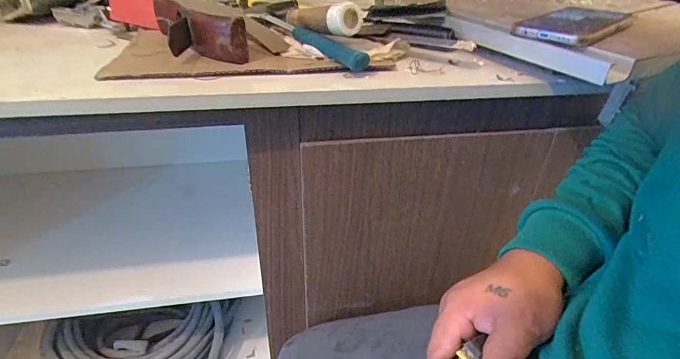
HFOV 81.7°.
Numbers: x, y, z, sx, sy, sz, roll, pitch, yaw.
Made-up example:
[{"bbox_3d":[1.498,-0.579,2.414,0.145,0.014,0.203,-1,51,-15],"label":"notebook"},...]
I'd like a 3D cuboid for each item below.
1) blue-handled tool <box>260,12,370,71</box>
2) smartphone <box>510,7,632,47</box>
[{"bbox_3d":[-0.043,-0.175,0.484,0.028,0.018,0.220,-19,38,-29],"label":"blue-handled tool"},{"bbox_3d":[0.269,-0.176,0.448,0.165,0.016,0.079,-26,42,-36],"label":"smartphone"}]

